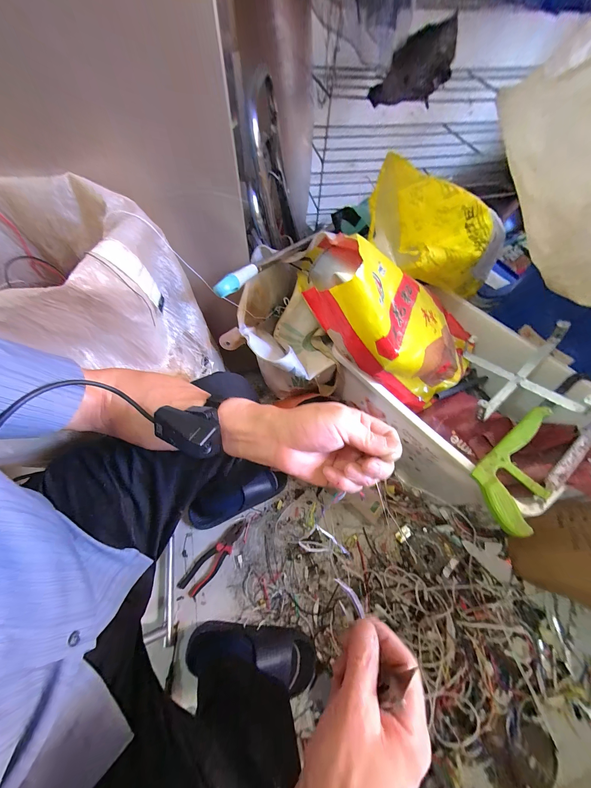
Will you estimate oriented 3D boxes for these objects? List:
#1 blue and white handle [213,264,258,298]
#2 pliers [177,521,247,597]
[{"bbox_3d":[-0.098,-0.195,0.444,0.028,0.028,0.118,16,45,6],"label":"blue and white handle"},{"bbox_3d":[-0.203,0.411,0.661,0.052,0.018,0.196,38,68,16],"label":"pliers"}]

